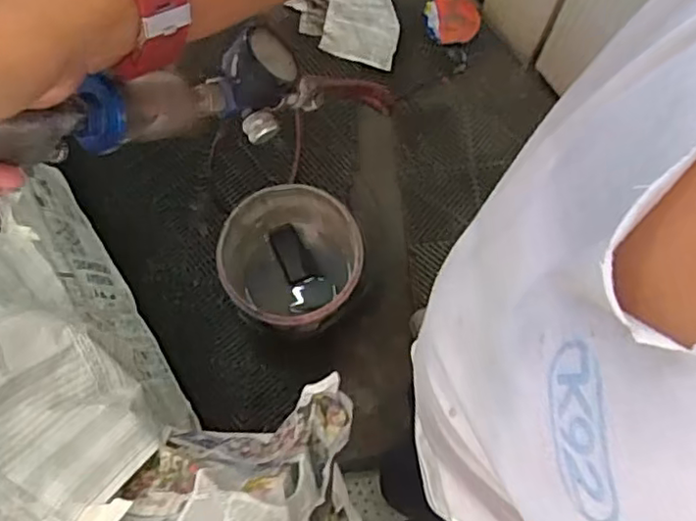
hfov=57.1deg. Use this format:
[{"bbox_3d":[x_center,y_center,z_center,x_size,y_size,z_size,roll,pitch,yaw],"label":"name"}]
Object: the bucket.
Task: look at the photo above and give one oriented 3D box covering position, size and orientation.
[{"bbox_3d":[-0.117,0.006,1.442,0.299,0.231,0.305,0,73,0],"label":"bucket"}]

